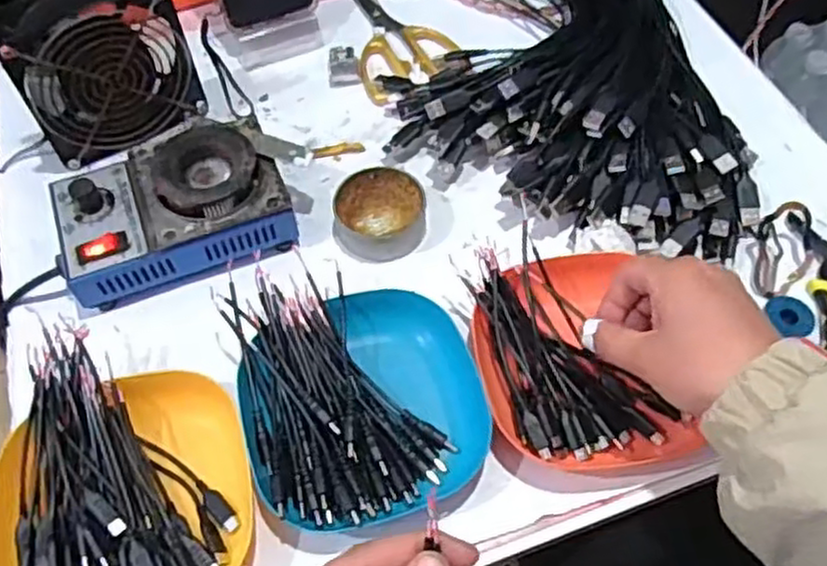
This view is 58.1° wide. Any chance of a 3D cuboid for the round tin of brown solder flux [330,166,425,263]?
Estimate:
[{"bbox_3d":[-0.024,-0.049,0.528,0.063,0.026,0.062,-1,59,1],"label":"round tin of brown solder flux"}]

